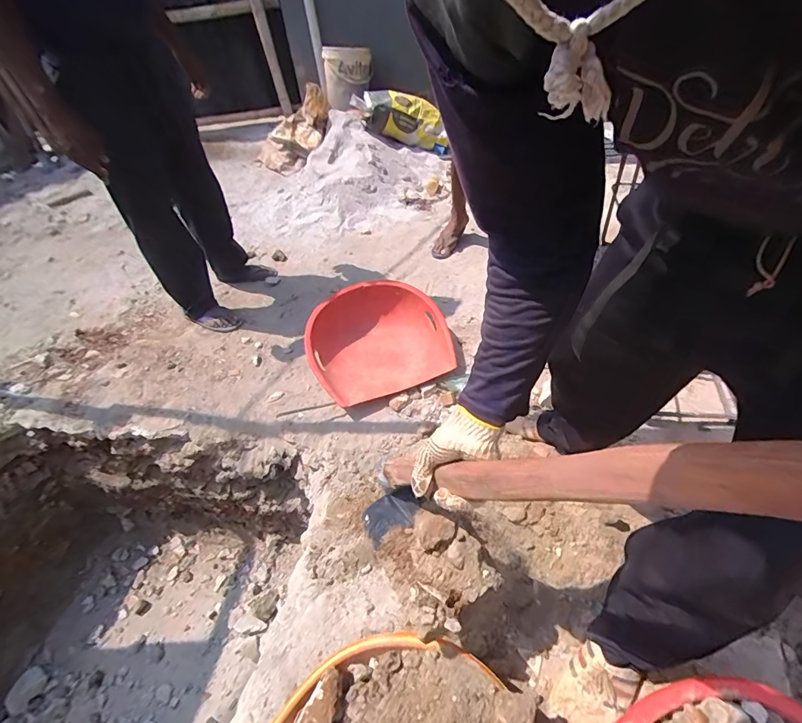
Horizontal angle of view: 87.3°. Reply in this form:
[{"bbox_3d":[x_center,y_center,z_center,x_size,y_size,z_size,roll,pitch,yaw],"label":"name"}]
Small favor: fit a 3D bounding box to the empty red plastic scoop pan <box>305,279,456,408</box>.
[{"bbox_3d":[-0.075,-0.076,1.327,0.431,0.142,0.389,-16,44,-8],"label":"empty red plastic scoop pan"}]

